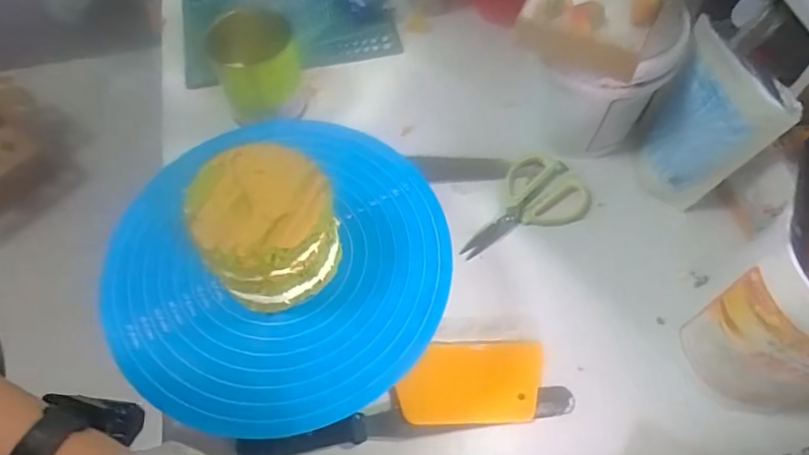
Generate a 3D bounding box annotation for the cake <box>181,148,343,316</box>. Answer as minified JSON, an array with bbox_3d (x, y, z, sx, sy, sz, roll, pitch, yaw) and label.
[{"bbox_3d":[-0.107,0.004,0.442,0.098,0.100,0.097,-1,60,1],"label":"cake"}]

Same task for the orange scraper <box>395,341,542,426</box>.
[{"bbox_3d":[0.065,0.151,0.551,0.137,0.014,0.077,-2,60,0],"label":"orange scraper"}]

